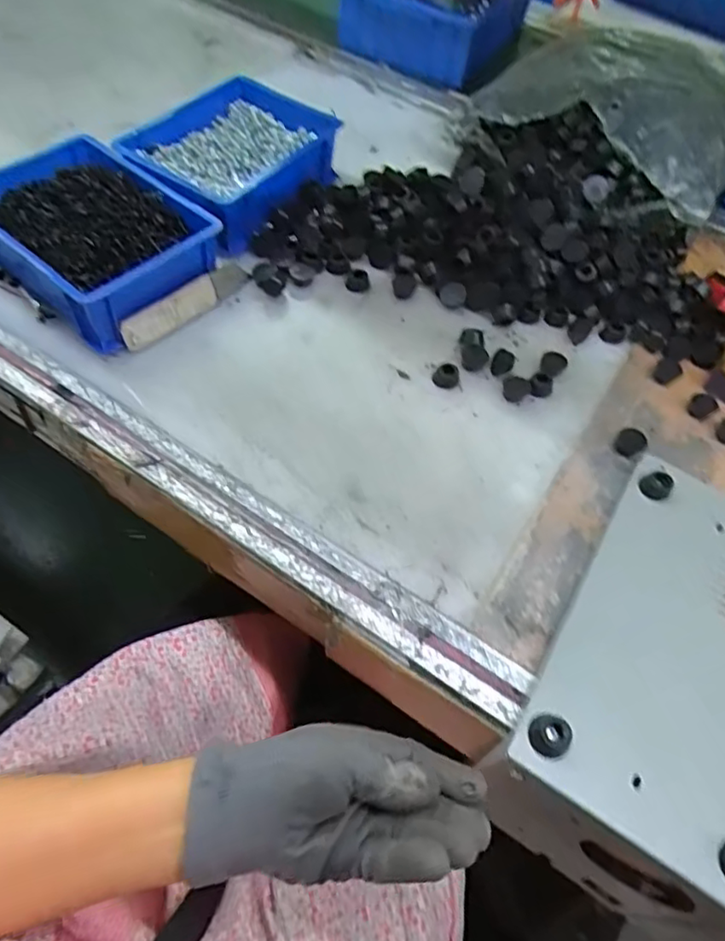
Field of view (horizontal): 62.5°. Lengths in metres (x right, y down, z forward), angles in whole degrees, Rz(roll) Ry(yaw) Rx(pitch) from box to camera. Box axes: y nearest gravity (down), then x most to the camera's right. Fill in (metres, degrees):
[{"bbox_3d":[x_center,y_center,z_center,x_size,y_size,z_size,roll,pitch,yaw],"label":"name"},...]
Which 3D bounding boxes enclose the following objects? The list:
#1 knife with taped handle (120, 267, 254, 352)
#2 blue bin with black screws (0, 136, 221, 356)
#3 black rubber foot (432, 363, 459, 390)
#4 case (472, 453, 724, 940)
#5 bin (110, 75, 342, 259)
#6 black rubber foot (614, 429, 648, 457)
[{"bbox_3d":[-0.157,-0.148,0.533,0.009,0.030,0.129,25,54,38],"label":"knife with taped handle"},{"bbox_3d":[-0.243,-0.208,0.539,0.194,0.084,0.143,35,60,15],"label":"blue bin with black screws"},{"bbox_3d":[0.074,-0.083,0.524,0.022,0.015,0.019,13,56,4],"label":"black rubber foot"},{"bbox_3d":[0.214,0.156,0.455,0.152,0.146,0.273,31,60,13],"label":"case"},{"bbox_3d":[-0.133,-0.320,0.616,0.166,0.064,0.209,34,60,14],"label":"bin"},{"bbox_3d":[0.224,-0.024,0.499,0.023,0.011,0.024,2,56,-4],"label":"black rubber foot"}]

